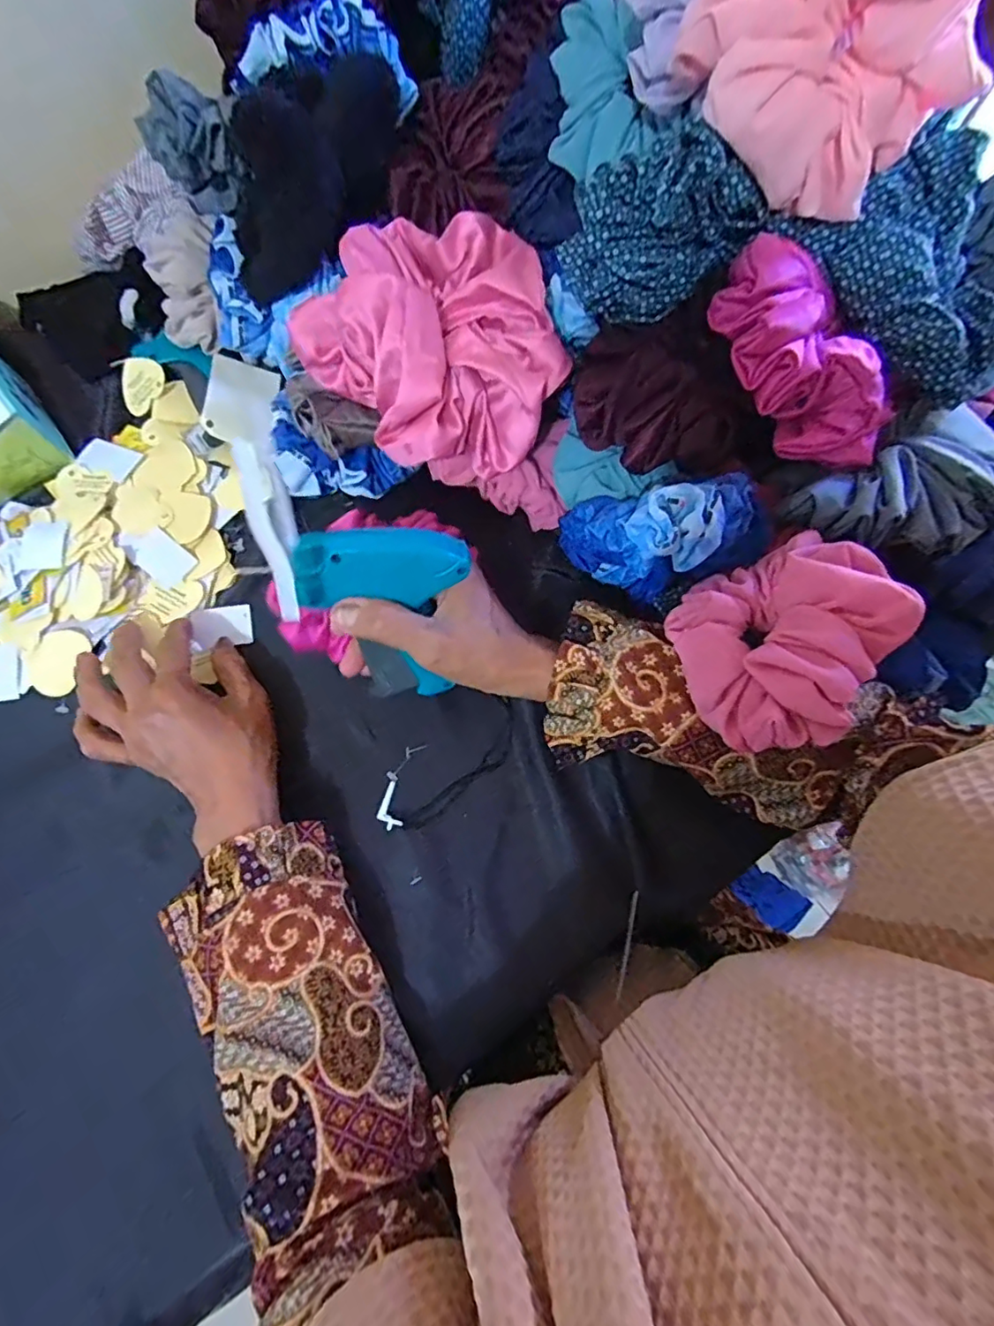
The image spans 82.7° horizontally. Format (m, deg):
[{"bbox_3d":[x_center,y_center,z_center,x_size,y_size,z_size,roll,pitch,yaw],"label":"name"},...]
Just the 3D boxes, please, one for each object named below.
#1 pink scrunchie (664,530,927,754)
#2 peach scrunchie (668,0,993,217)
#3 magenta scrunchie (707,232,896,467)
[{"bbox_3d":[0.154,-0.013,0.307,0.094,0.077,0.097,0,72,0],"label":"pink scrunchie"},{"bbox_3d":[0.153,-0.273,0.258,0.136,0.120,0.056,0,72,0],"label":"peach scrunchie"},{"bbox_3d":[0.168,-0.166,0.307,0.080,0.042,0.126,-37,97,-11],"label":"magenta scrunchie"}]

